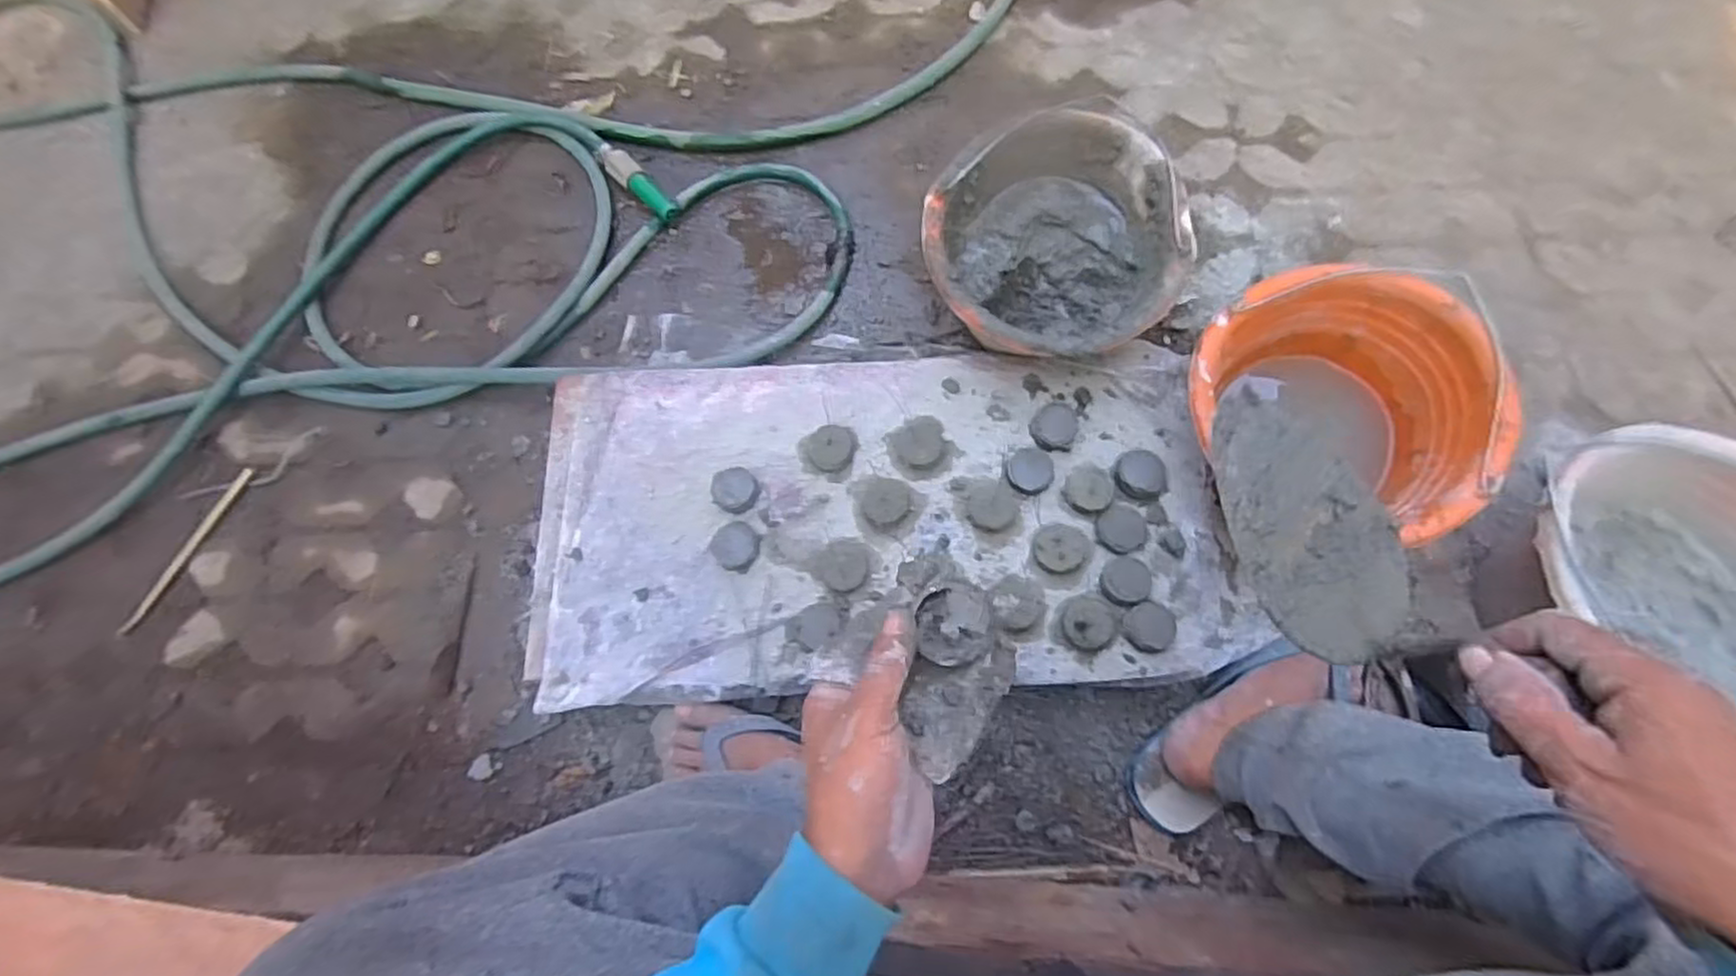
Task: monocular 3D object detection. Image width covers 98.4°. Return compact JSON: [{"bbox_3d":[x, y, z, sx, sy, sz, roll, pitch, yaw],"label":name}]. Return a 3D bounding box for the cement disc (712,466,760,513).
[{"bbox_3d":[-0.129,0.002,0.729,0.043,0.027,0.042,-1,72,3],"label":"cement disc"}]

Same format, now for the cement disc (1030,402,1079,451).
[{"bbox_3d":[0.180,-0.060,0.725,0.044,0.016,0.046,-1,72,3],"label":"cement disc"}]

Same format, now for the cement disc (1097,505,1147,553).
[{"bbox_3d":[0.237,0.038,0.697,0.046,0.008,0.047,-1,72,3],"label":"cement disc"}]

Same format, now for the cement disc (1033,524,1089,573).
[{"bbox_3d":[0.180,0.055,0.689,0.051,0.018,0.044,-4,72,2],"label":"cement disc"}]

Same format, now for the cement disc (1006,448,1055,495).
[{"bbox_3d":[0.156,-0.016,0.717,0.042,0.016,0.045,-1,72,3],"label":"cement disc"}]

